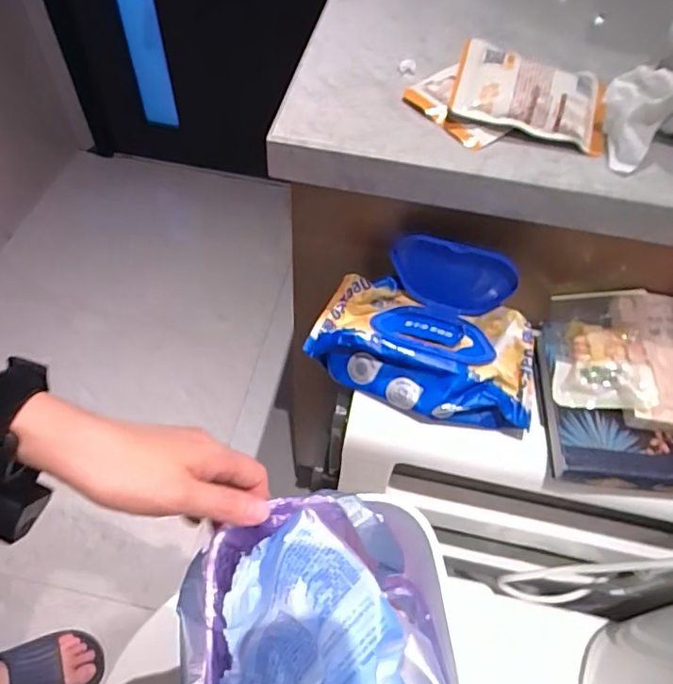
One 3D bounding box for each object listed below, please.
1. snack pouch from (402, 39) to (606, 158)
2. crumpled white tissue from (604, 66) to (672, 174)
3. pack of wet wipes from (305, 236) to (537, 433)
[{"bbox_3d":[0.140,-0.200,0.428,0.160,0.039,0.111,19,56,11],"label":"snack pouch"},{"bbox_3d":[0.228,-0.173,0.402,0.054,0.051,0.072,29,58,17],"label":"crumpled white tissue"},{"bbox_3d":[0.080,-0.016,0.460,0.194,0.083,0.140,16,56,7],"label":"pack of wet wipes"}]

